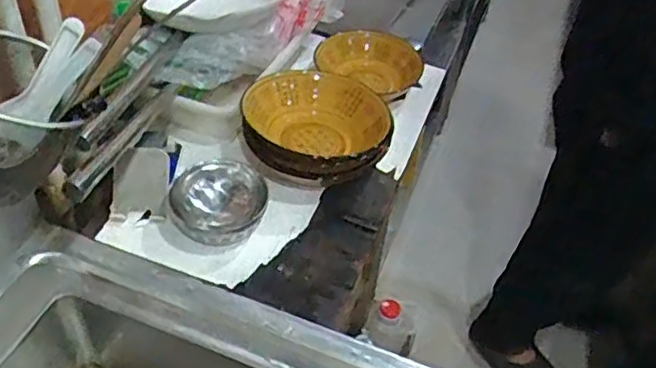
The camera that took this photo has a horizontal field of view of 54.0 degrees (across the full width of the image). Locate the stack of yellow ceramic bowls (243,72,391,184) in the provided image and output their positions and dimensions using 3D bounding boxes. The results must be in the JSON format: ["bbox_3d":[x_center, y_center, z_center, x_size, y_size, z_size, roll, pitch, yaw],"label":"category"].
[{"bbox_3d":[-0.017,-0.071,0.868,0.196,0.076,0.175,-4,47,-10],"label":"stack of yellow ceramic bowls"}]

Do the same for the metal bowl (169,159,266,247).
[{"bbox_3d":[-0.136,0.026,0.795,0.119,0.053,0.106,0,46,-6],"label":"metal bowl"}]

